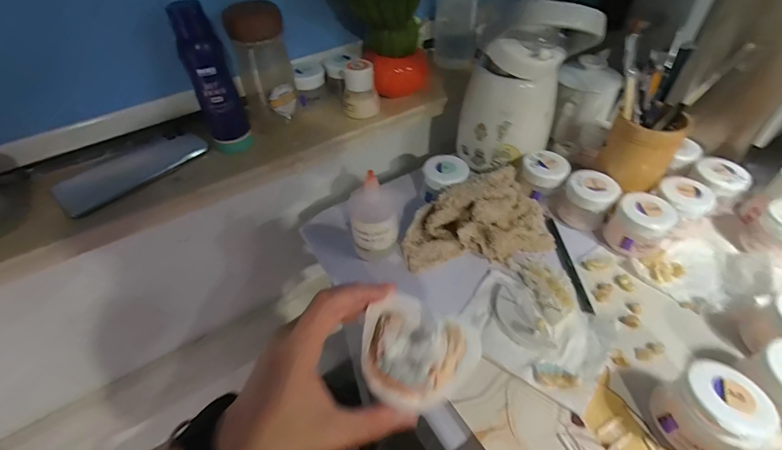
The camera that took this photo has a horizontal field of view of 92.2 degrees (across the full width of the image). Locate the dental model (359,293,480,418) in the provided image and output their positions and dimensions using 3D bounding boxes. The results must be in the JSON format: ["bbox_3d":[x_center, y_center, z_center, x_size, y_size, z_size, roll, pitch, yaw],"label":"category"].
[{"bbox_3d":[0.015,0.083,0.248,0.075,0.021,0.067,19,53,19],"label":"dental model"}]

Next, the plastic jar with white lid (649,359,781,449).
[{"bbox_3d":[0.221,0.129,0.260,0.053,0.055,0.052,-1,46,1],"label":"plastic jar with white lid"}]

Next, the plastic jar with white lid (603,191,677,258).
[{"bbox_3d":[0.253,0.000,0.385,0.051,0.046,0.046,34,57,31],"label":"plastic jar with white lid"}]

